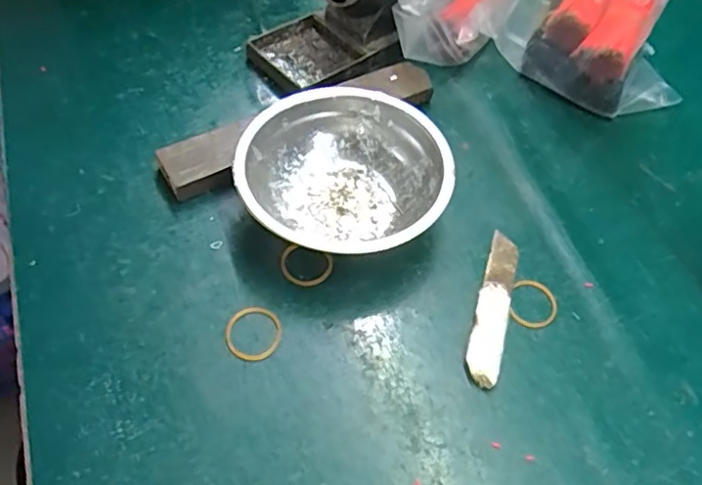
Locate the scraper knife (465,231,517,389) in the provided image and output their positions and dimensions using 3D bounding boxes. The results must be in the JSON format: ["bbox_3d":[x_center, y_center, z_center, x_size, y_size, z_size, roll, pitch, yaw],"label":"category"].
[{"bbox_3d":[0.083,0.037,0.350,0.018,0.005,0.101,15,56,8],"label":"scraper knife"}]

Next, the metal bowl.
[{"bbox_3d":[-0.004,-0.039,0.374,0.128,0.043,0.121,4,55,1],"label":"metal bowl"}]

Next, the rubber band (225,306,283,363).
[{"bbox_3d":[-0.054,0.050,0.330,0.031,0.004,0.032,1,55,-2],"label":"rubber band"}]

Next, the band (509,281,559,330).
[{"bbox_3d":[0.108,0.036,0.353,0.028,0.004,0.034,16,56,9],"label":"band"}]

